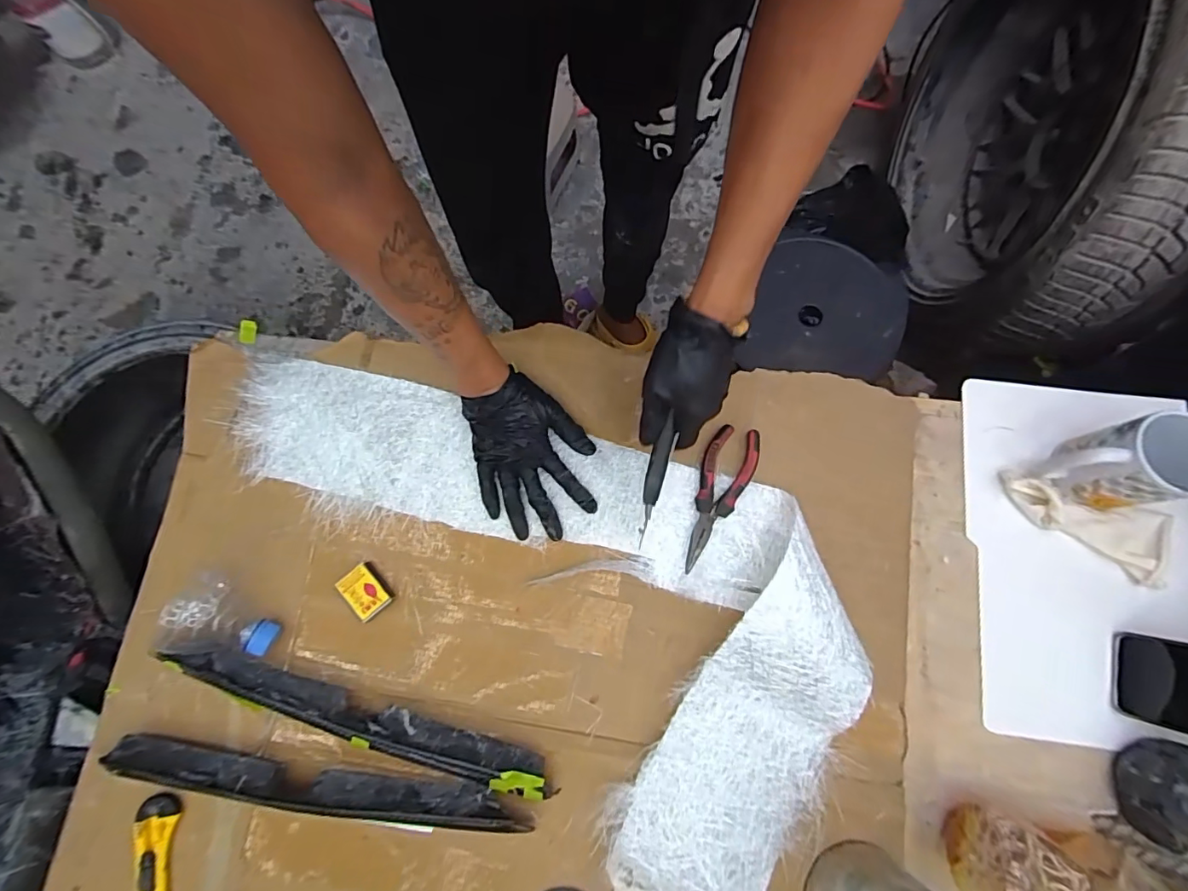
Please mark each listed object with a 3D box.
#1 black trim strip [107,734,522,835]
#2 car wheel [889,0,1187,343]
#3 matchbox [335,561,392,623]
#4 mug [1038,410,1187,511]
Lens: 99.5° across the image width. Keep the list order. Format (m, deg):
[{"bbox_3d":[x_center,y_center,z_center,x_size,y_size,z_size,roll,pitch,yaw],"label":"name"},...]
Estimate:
[{"bbox_3d":[-0.259,0.319,0.475,0.390,0.041,0.034,8,79,3],"label":"black trim strip"},{"bbox_3d":[0.725,-0.501,0.799,0.197,0.589,0.638,-3,78,2],"label":"car wheel"},{"bbox_3d":[-0.237,0.151,0.517,0.037,0.009,0.050,-39,81,-6],"label":"matchbox"},{"bbox_3d":[0.528,0.019,0.491,0.113,0.085,0.079,-9,79,-1],"label":"mug"}]

